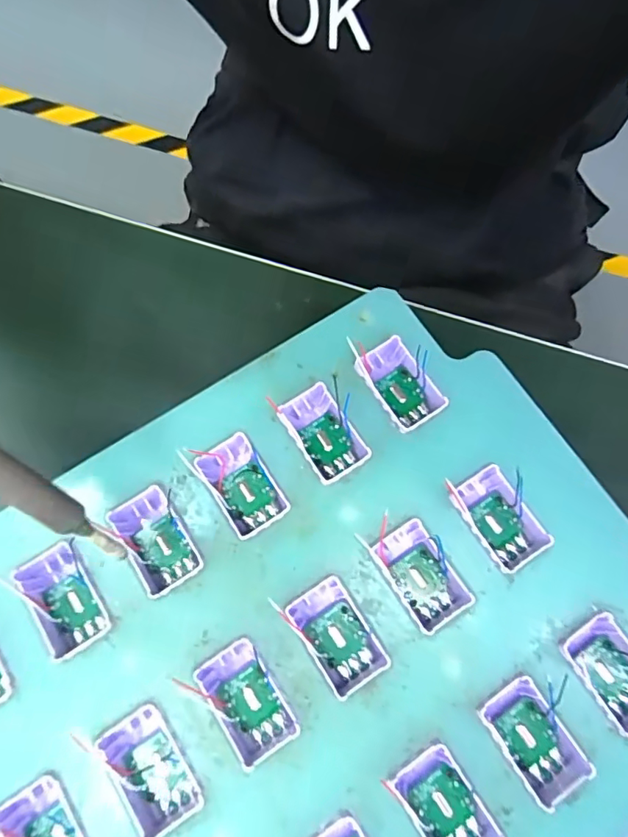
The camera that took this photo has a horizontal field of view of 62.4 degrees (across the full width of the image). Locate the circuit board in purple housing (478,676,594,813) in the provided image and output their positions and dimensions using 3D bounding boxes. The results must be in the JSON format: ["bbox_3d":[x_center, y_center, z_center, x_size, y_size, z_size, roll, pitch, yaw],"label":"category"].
[{"bbox_3d":[0.065,0.095,0.155,0.019,0.012,0.031,-32,77,-10],"label":"circuit board in purple housing"}]

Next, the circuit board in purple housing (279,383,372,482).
[{"bbox_3d":[0.004,0.005,0.179,0.019,0.011,0.031,-31,77,-10],"label":"circuit board in purple housing"}]

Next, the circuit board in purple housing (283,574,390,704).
[{"bbox_3d":[0.007,0.067,0.161,0.019,0.011,0.031,-32,77,-10],"label":"circuit board in purple housing"}]

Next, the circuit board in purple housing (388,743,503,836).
[{"bbox_3d":[0.038,0.112,0.149,0.018,0.010,0.032,-33,77,-10],"label":"circuit board in purple housing"}]

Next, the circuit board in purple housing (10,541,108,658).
[{"bbox_3d":[-0.079,0.057,0.162,0.018,0.010,0.032,-33,77,-10],"label":"circuit board in purple housing"}]

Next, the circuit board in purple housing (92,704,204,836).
[{"bbox_3d":[-0.047,0.102,0.150,0.020,0.010,0.033,-32,77,-10],"label":"circuit board in purple housing"}]

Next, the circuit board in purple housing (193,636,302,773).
[{"bbox_3d":[-0.020,0.085,0.156,0.019,0.010,0.033,-30,77,-10],"label":"circuit board in purple housing"}]

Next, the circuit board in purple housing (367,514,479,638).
[{"bbox_3d":[0.034,0.050,0.167,0.020,0.011,0.031,-32,77,-10],"label":"circuit board in purple housing"}]

